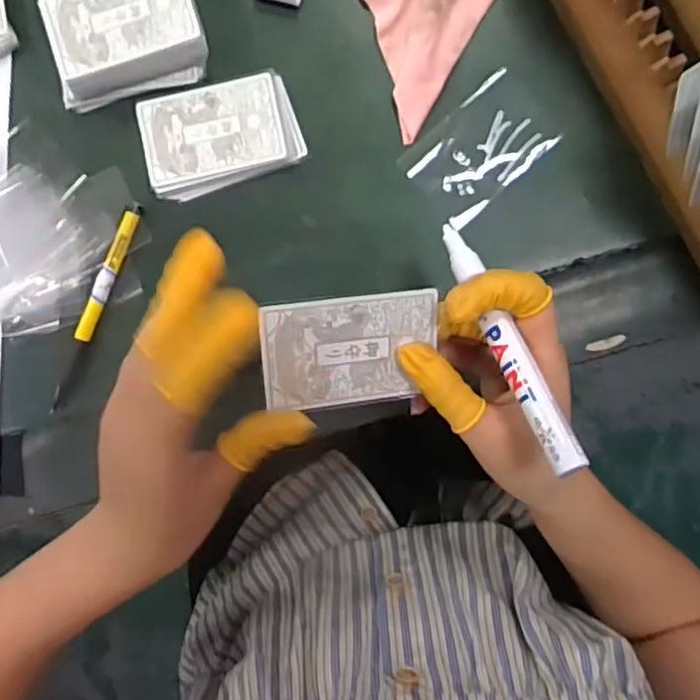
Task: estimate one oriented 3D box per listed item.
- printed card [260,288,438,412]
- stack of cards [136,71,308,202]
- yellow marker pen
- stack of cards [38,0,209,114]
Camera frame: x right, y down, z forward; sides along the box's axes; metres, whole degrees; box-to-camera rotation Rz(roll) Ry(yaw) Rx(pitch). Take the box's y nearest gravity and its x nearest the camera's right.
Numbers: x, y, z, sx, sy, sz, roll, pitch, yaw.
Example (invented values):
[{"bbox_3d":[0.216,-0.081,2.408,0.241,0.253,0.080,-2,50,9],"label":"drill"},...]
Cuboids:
[{"bbox_3d":[0.002,0.001,0.304,0.084,0.004,0.053,-7,112,-12],"label":"printed card"},{"bbox_3d":[-0.080,-0.133,0.392,0.095,0.007,0.062,-15,88,3],"label":"stack of cards"},{"bbox_3d":[-0.149,-0.048,0.392,0.013,0.007,0.089,23,90,3],"label":"yellow marker pen"},{"bbox_3d":[-0.135,-0.192,0.387,0.091,0.030,0.065,-11,88,3],"label":"stack of cards"}]

